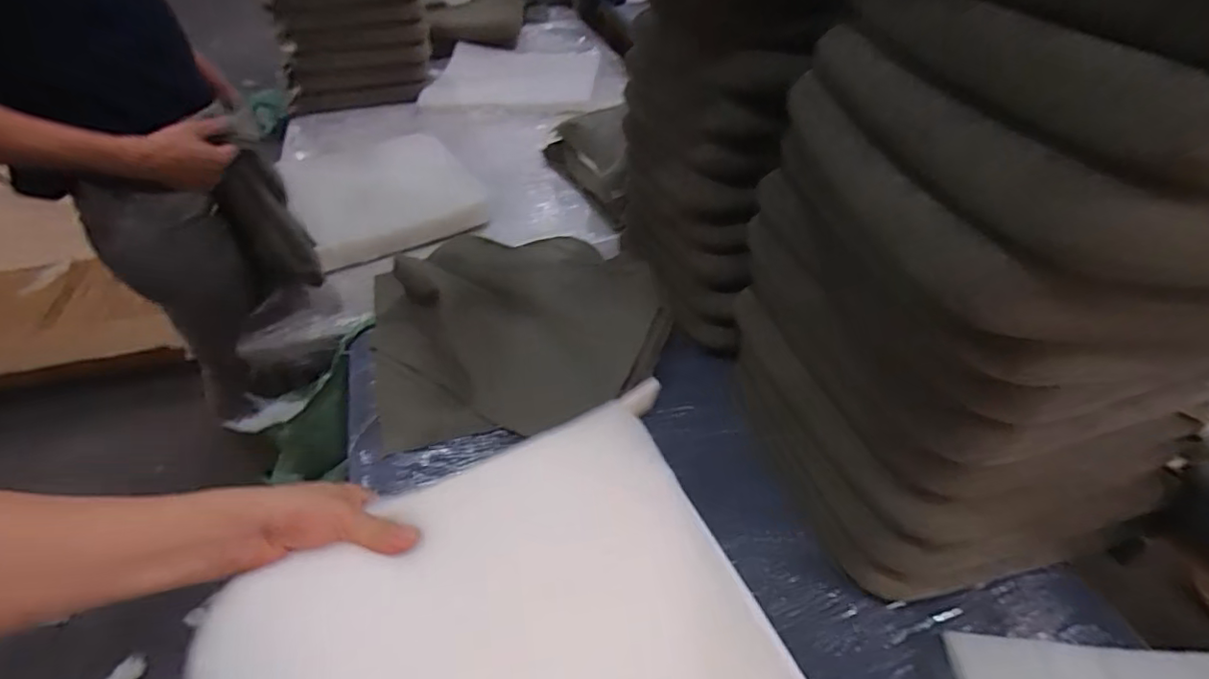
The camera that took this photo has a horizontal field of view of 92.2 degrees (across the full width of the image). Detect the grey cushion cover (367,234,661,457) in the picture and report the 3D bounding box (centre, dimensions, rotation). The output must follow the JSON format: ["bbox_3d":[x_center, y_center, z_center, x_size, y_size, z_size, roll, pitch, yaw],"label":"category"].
[{"bbox_3d":[-0.158,-0.050,1.076,0.523,0.079,0.517,-11,44,-12],"label":"grey cushion cover"}]

